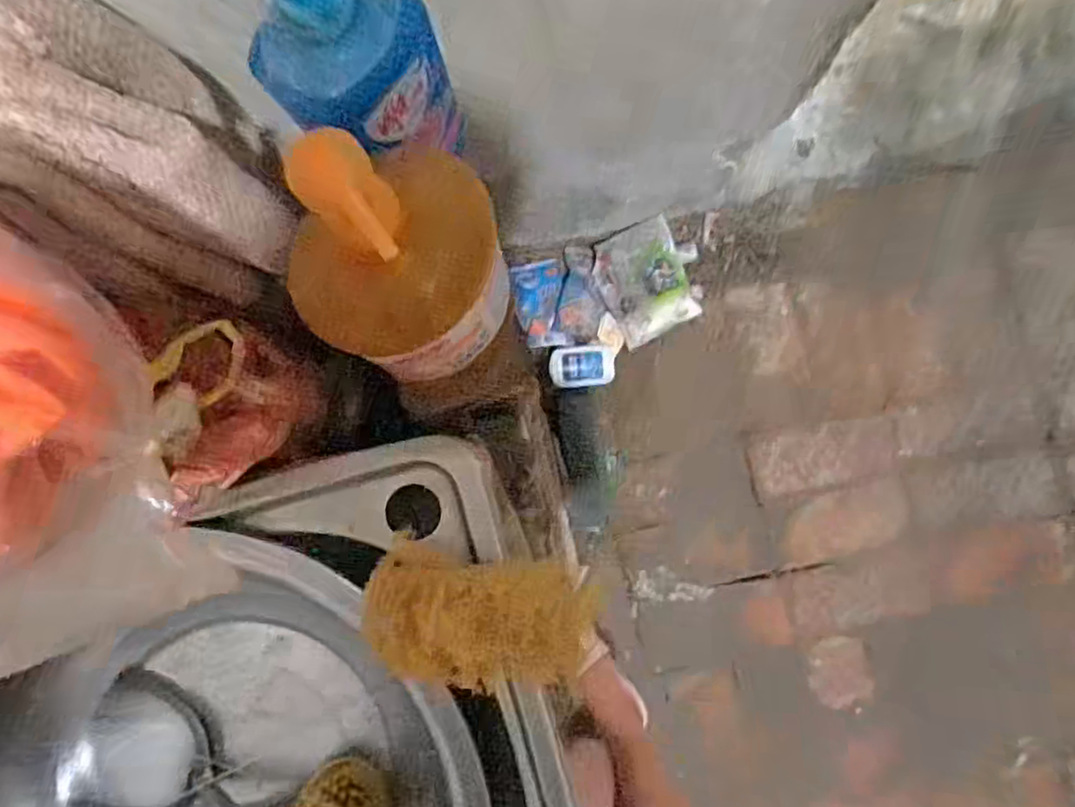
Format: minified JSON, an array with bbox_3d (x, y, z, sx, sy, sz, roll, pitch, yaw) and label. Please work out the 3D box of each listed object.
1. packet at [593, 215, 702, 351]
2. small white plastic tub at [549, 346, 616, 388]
[{"bbox_3d":[0.169,-0.192,1.048,0.132,0.016,0.167,-24,98,2],"label":"packet"},{"bbox_3d":[0.072,-0.059,1.060,0.101,0.019,0.064,-5,88,2],"label":"small white plastic tub"}]

